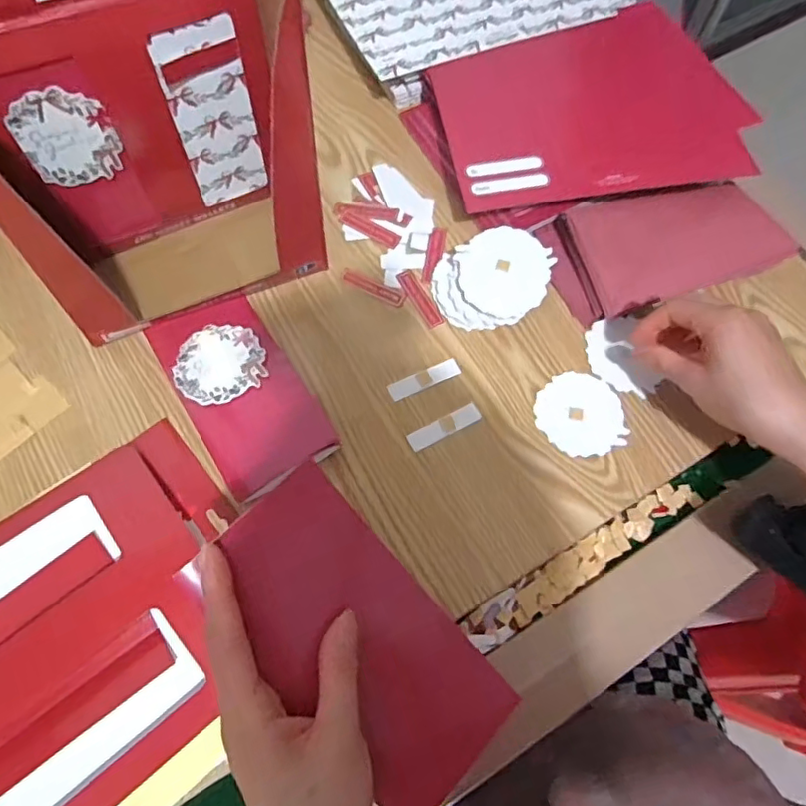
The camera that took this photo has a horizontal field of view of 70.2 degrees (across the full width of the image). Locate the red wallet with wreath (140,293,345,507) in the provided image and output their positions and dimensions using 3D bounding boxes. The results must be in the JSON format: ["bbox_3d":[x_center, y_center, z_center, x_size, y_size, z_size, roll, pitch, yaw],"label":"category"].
[{"bbox_3d":[-0.123,-0.011,0.438,0.084,0.015,0.159,-30,71,-14],"label":"red wallet with wreath"}]

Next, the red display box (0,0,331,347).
[{"bbox_3d":[-0.193,-0.215,0.401,0.201,0.233,0.240,-26,70,-13],"label":"red display box"}]

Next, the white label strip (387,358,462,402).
[{"bbox_3d":[0.017,-0.019,0.455,0.059,0.004,0.015,-24,84,-11],"label":"white label strip"}]

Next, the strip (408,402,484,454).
[{"bbox_3d":[0.032,0.018,0.439,0.059,0.004,0.015,-26,70,-13],"label":"strip"}]

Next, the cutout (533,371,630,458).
[{"bbox_3d":[0.138,0.008,0.447,0.068,0.004,0.068,-2,67,-3],"label":"cutout"}]

